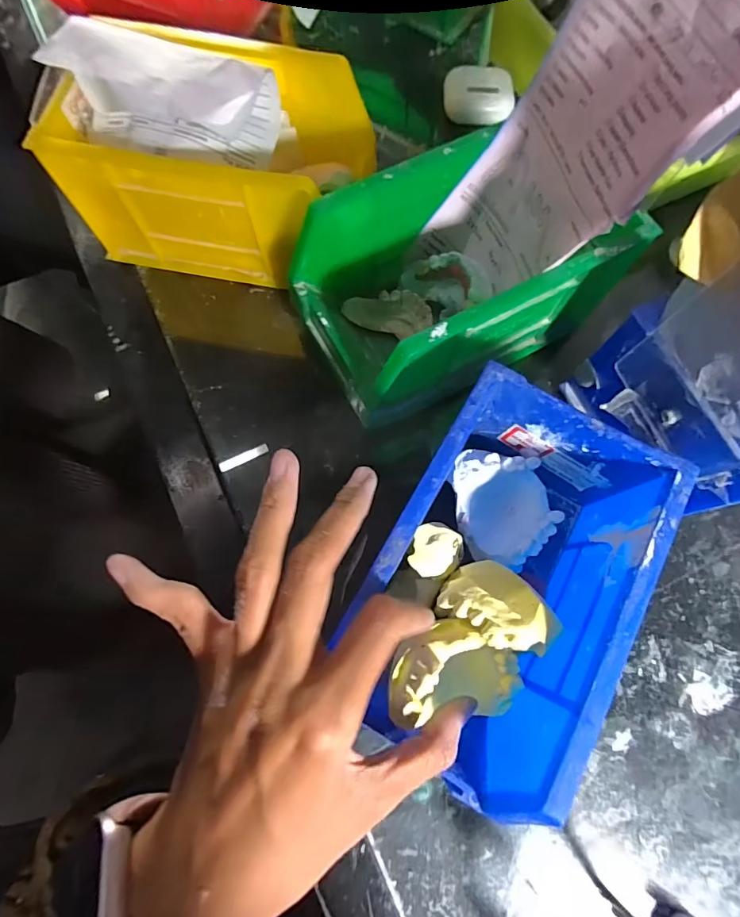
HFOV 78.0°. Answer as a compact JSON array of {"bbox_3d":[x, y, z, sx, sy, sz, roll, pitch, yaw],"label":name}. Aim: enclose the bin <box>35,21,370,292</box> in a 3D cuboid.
[{"bbox_3d":[-0.088,-0.181,0.285,0.162,0.085,0.096,8,73,1],"label":"bin"}]

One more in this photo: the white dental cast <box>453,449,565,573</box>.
[{"bbox_3d":[0.073,0.026,0.245,0.054,0.018,0.061,-6,74,-4],"label":"white dental cast"}]

